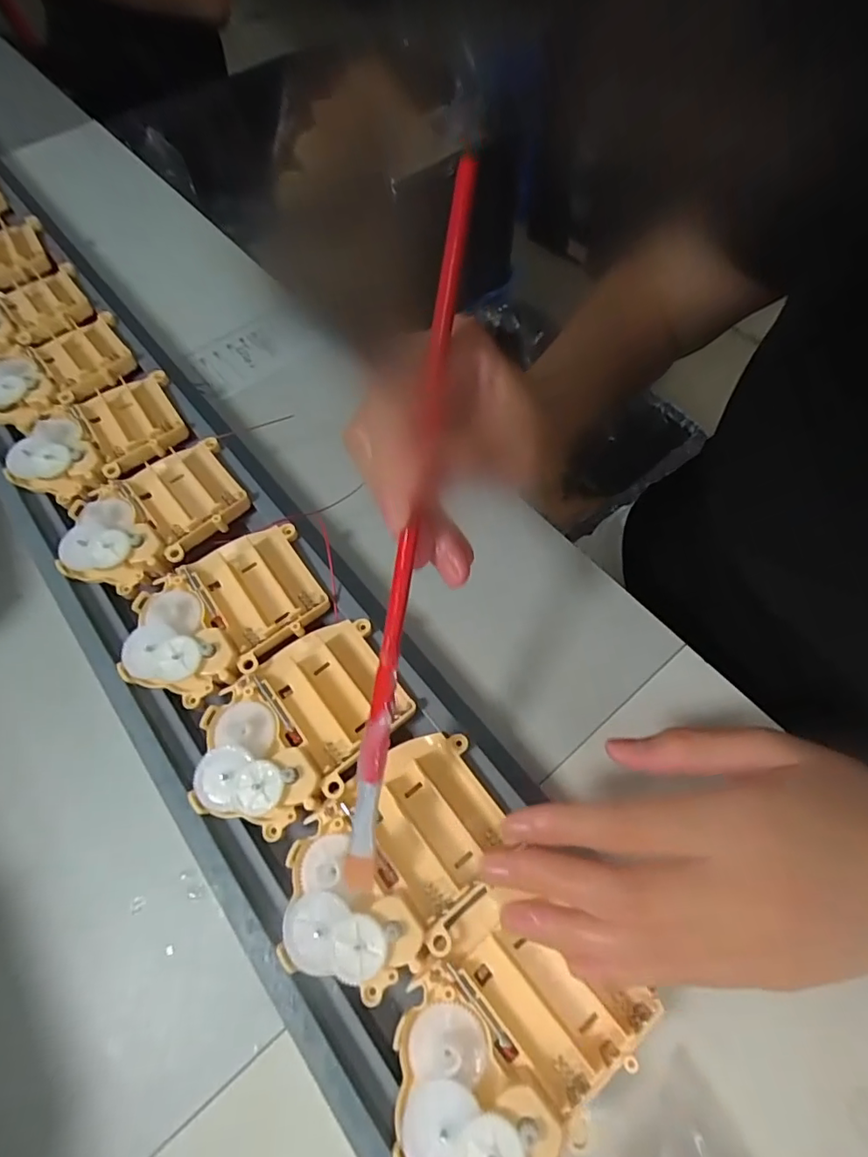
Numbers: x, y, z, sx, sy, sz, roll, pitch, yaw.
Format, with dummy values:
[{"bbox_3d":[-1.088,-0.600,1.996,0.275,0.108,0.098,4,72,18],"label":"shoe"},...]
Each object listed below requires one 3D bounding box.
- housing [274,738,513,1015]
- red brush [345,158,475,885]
[{"bbox_3d":[-0.018,0.117,0.224,0.098,0.020,0.071,-32,66,-14],"label":"housing"},{"bbox_3d":[-0.009,-0.003,0.185,0.010,0.009,0.247,11,101,7],"label":"red brush"}]

